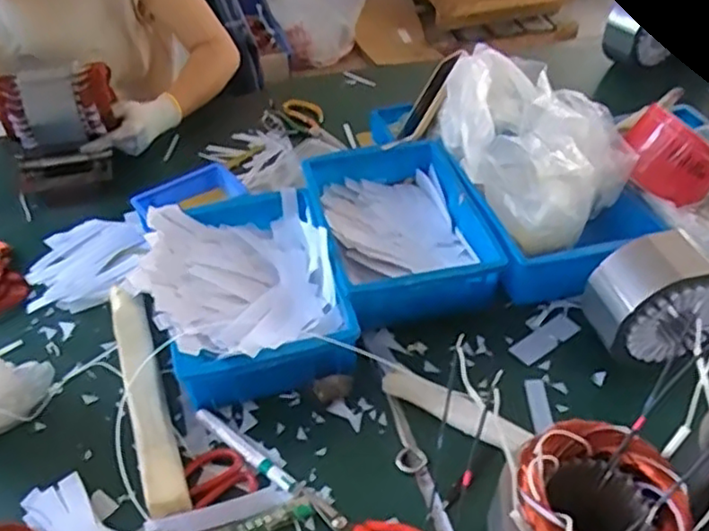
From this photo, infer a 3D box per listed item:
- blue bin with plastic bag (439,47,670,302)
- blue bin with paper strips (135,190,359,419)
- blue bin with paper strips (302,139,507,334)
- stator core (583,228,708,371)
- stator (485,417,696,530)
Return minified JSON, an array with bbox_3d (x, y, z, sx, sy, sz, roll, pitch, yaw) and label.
[{"bbox_3d":[0.249,-0.128,0.896,0.231,0.204,0.311,-5,42,-3],"label":"blue bin with plastic bag"},{"bbox_3d":[-0.136,0.023,0.828,0.221,0.099,0.292,-11,45,-10],"label":"blue bin with paper strips"},{"bbox_3d":[0.055,-0.043,0.898,0.205,0.088,0.279,-9,45,-9],"label":"blue bin with paper strips"},{"bbox_3d":[0.353,0.046,0.766,0.161,0.155,0.096,-13,43,-12],"label":"stator core"},{"bbox_3d":[0.199,0.229,0.574,0.144,0.141,0.136,-24,49,-22],"label":"stator"}]

